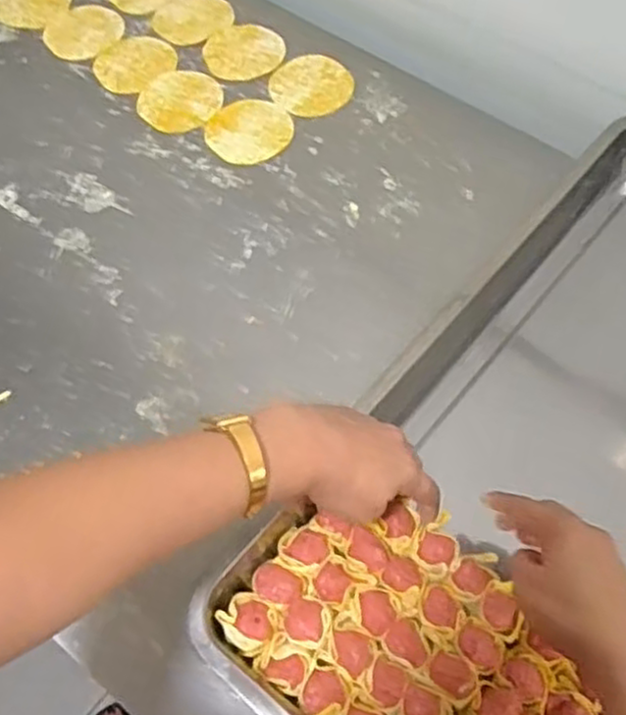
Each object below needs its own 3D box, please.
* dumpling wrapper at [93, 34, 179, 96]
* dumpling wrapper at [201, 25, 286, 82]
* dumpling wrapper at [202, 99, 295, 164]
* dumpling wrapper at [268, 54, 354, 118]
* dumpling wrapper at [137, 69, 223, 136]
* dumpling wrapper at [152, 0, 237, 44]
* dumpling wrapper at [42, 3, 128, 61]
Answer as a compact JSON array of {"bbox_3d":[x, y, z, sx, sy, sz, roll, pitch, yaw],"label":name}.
[{"bbox_3d":[-0.191,-0.312,0.789,0.086,0.004,0.086,1,62,-1],"label":"dumpling wrapper"},{"bbox_3d":[-0.074,-0.327,0.796,0.087,0.005,0.087,1,62,-1],"label":"dumpling wrapper"},{"bbox_3d":[-0.063,-0.223,0.734,0.084,0.004,0.078,1,62,-1],"label":"dumpling wrapper"},{"bbox_3d":[-0.001,-0.281,0.768,0.084,0.004,0.079,1,64,-1],"label":"dumpling wrapper"},{"bbox_3d":[-0.137,-0.262,0.758,0.082,0.004,0.084,1,62,-1],"label":"dumpling wrapper"},{"bbox_3d":[-0.132,-0.375,0.820,0.081,0.008,0.081,1,62,-1],"label":"dumpling wrapper"},{"bbox_3d":[-0.251,-0.355,0.813,0.087,0.006,0.087,1,62,-1],"label":"dumpling wrapper"}]

